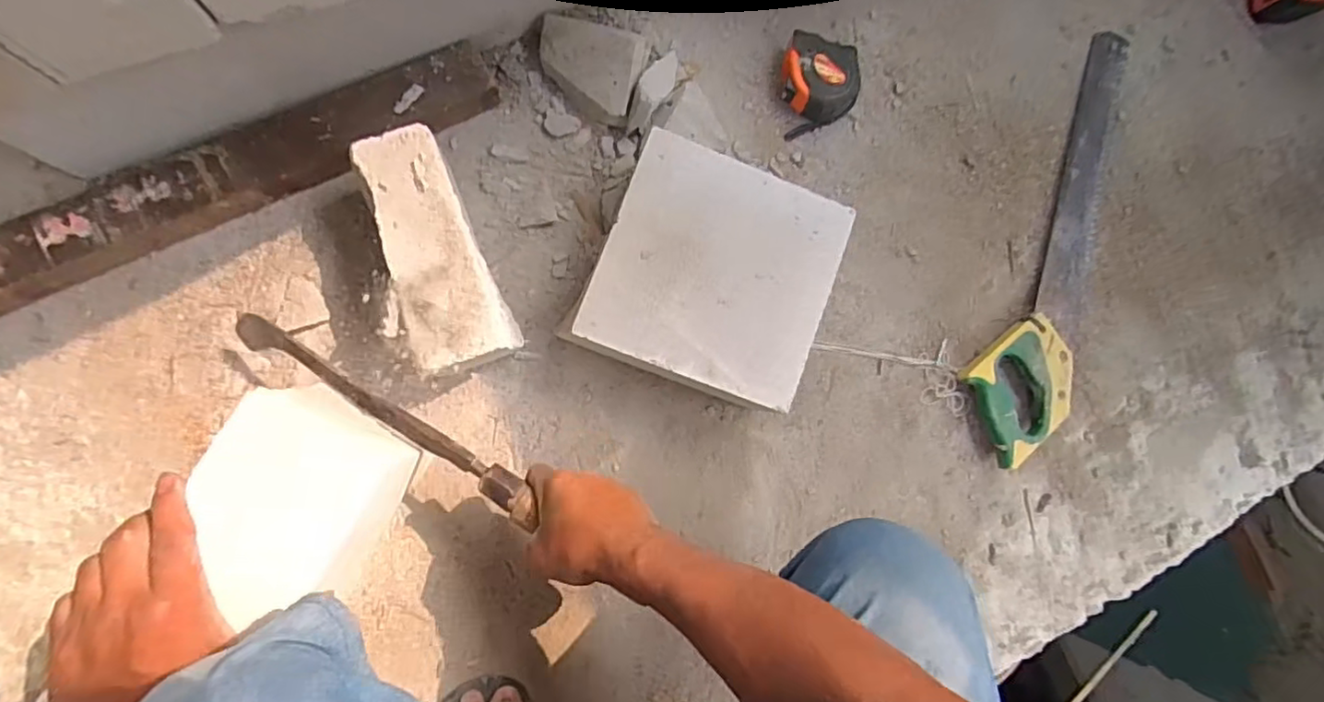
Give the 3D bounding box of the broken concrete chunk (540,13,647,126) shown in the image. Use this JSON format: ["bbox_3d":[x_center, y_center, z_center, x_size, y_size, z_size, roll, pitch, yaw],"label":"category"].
[{"bbox_3d":[-0.073,-0.273,0.622,0.100,0.068,0.075,15,85,-8],"label":"broken concrete chunk"}]

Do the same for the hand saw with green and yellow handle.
[{"bbox_3d":[0.459,-0.124,0.719,0.111,0.035,0.515,25,83,-7],"label":"hand saw with green and yellow handle"}]

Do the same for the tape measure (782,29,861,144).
[{"bbox_3d":[0.169,-0.281,0.680,0.085,0.042,0.102,4,86,-9],"label":"tape measure"}]

